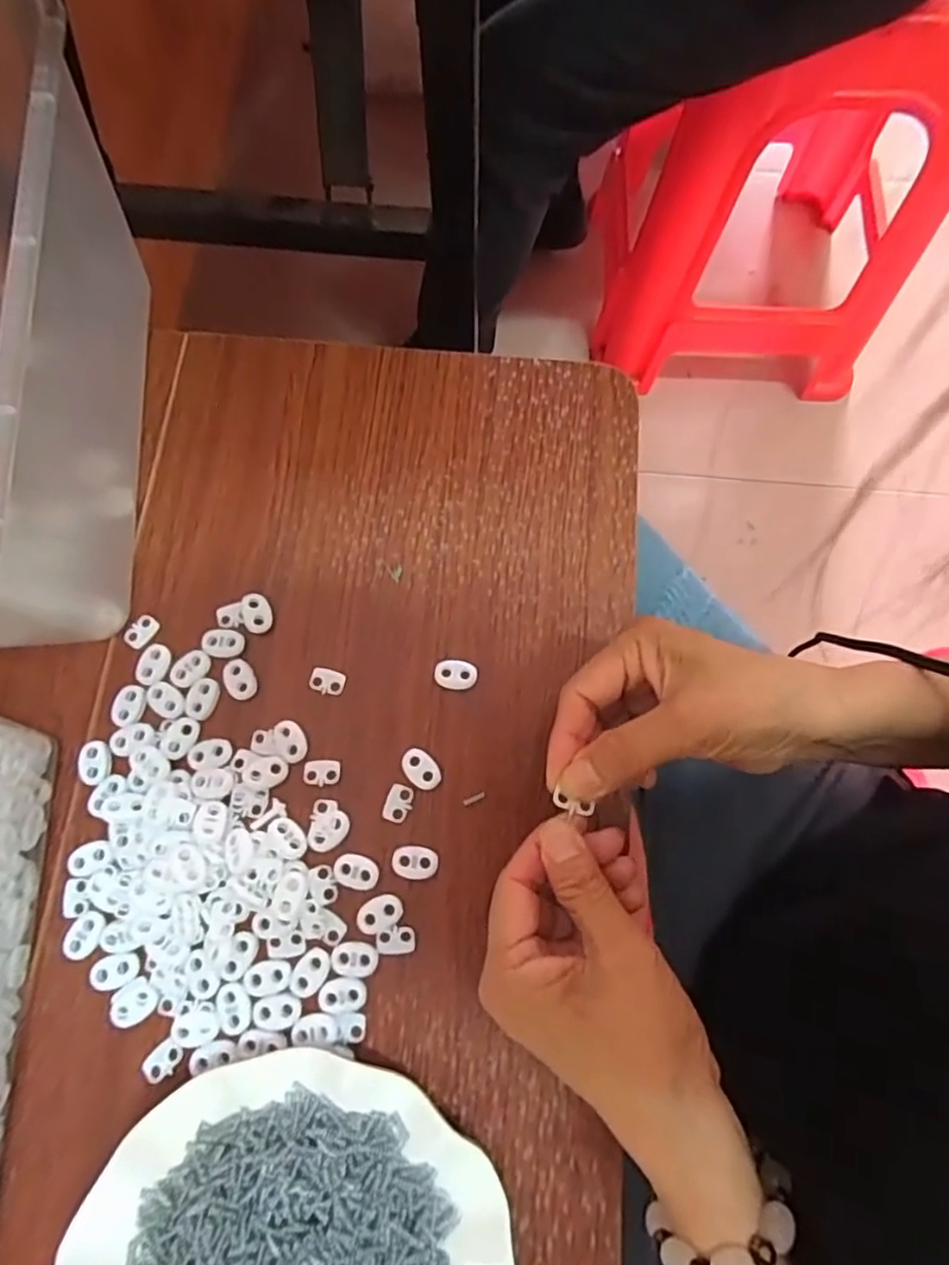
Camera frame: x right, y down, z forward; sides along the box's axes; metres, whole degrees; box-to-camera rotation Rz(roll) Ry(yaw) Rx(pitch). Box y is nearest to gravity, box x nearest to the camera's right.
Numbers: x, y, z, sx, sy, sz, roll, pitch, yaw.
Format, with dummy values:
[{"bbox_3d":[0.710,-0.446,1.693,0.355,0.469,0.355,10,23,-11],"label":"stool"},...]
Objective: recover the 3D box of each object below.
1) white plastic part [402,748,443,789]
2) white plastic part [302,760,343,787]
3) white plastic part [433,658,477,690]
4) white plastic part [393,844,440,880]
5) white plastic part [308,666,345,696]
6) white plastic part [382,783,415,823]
[{"bbox_3d":[-0.028,0.072,0.344,0.024,0.004,0.015,44,79,10],"label":"white plastic part"},{"bbox_3d":[-0.080,0.073,0.343,0.019,0.004,0.013,2,75,0],"label":"white plastic part"},{"bbox_3d":[-0.010,0.023,0.355,0.023,0.004,0.015,11,75,2],"label":"white plastic part"},{"bbox_3d":[-0.030,0.115,0.330,0.023,0.004,0.015,5,75,1],"label":"white plastic part"},{"bbox_3d":[-0.080,0.026,0.357,0.018,0.004,0.014,11,75,2],"label":"white plastic part"},{"bbox_3d":[-0.039,0.088,0.339,0.013,0.004,0.019,19,75,4],"label":"white plastic part"}]

